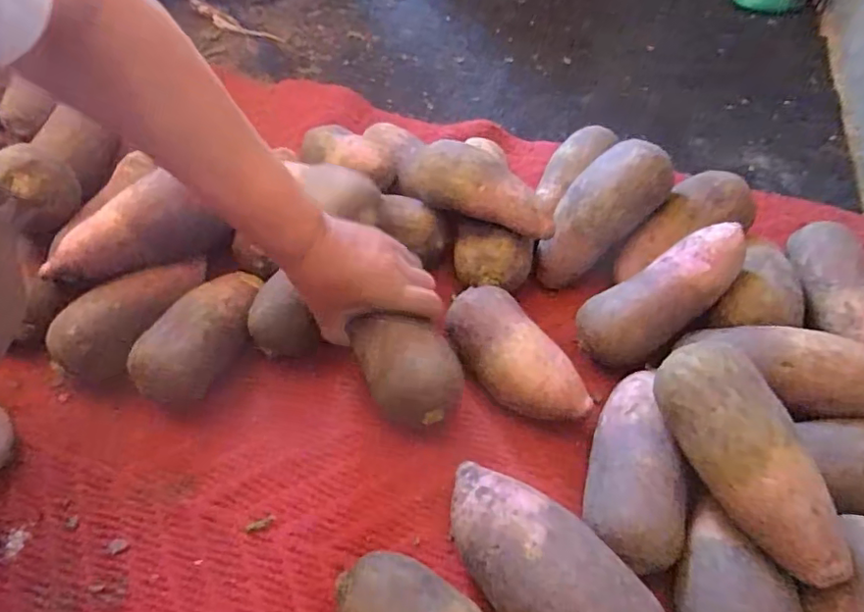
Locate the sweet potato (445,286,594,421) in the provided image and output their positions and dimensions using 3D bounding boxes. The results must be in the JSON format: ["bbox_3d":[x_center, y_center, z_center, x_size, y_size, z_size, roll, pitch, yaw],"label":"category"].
[{"bbox_3d":[0.069,0.049,0.506,0.061,0.064,0.143,-29,58,-20],"label":"sweet potato"}]

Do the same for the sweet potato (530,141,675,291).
[{"bbox_3d":[0.162,-0.091,0.573,0.056,0.164,0.073,7,40,-46],"label":"sweet potato"}]

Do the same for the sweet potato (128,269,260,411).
[{"bbox_3d":[-0.205,0.026,0.521,0.078,0.067,0.142,18,54,12],"label":"sweet potato"}]

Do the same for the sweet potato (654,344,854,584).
[{"bbox_3d":[0.211,0.103,0.384,0.060,0.062,0.159,-17,54,-14],"label":"sweet potato"}]

